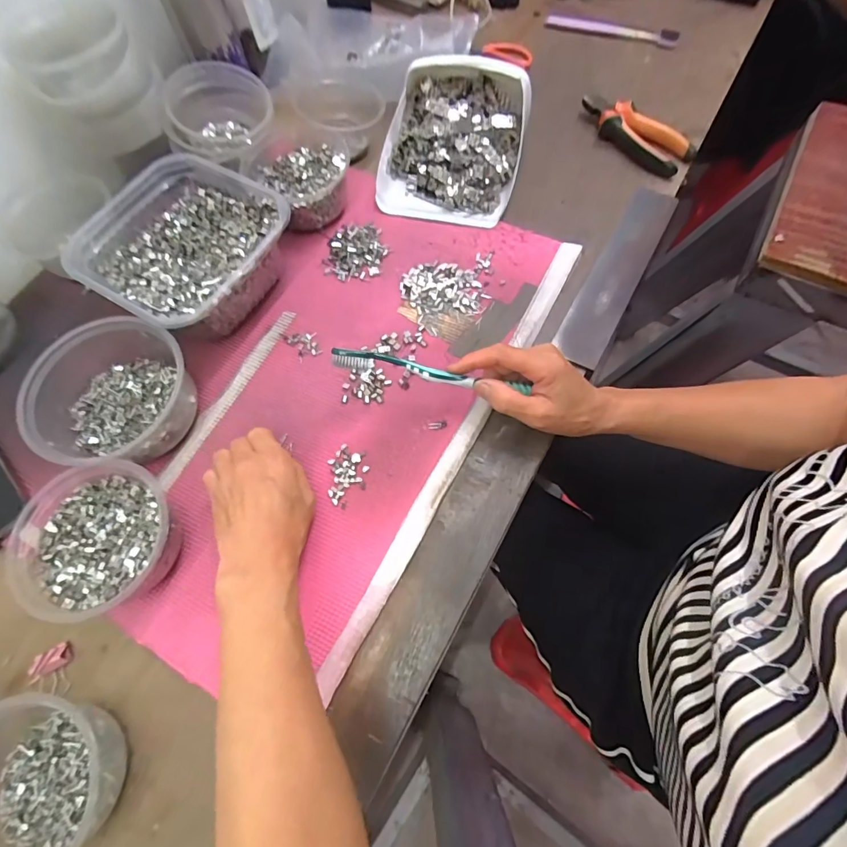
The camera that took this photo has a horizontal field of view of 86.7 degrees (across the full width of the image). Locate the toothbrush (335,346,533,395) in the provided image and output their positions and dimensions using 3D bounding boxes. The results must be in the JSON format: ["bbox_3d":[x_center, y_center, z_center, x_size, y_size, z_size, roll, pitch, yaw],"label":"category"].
[{"bbox_3d":[0.007,-0.043,0.377,0.165,0.010,0.016,10,69,-7],"label":"toothbrush"}]

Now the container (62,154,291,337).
[{"bbox_3d":[-0.239,-0.171,0.458,0.178,0.072,0.167,30,73,13],"label":"container"}]

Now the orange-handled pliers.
[{"bbox_3d":[0.257,-0.359,0.540,0.063,0.018,0.148,-36,71,-11],"label":"orange-handled pliers"}]

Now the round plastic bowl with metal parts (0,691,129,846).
[{"bbox_3d":[-0.279,0.255,0.300,0.115,0.066,0.109,-31,71,-9],"label":"round plastic bowl with metal parts"}]

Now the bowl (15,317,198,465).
[{"bbox_3d":[-0.274,-0.021,0.404,0.114,0.066,0.128,17,70,9],"label":"bowl"}]

